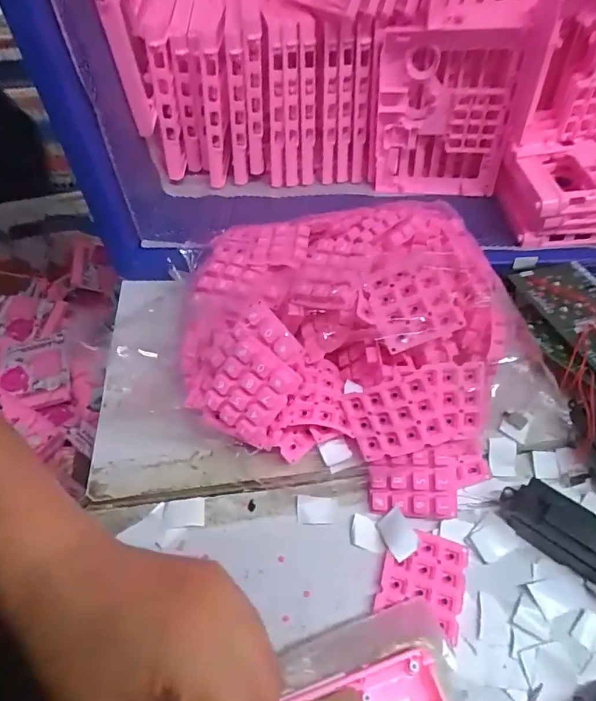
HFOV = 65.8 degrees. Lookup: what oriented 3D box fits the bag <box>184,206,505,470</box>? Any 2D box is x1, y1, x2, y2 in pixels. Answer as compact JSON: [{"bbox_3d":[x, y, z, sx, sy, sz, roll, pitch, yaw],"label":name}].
[{"bbox_3d":[0.030,-0.018,0.351,0.223,0.107,0.186,4,52,5],"label":"bag"}]

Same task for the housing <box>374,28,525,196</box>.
[{"bbox_3d":[0.147,-0.241,0.480,0.133,0.154,0.037,9,52,10],"label":"housing"}]

